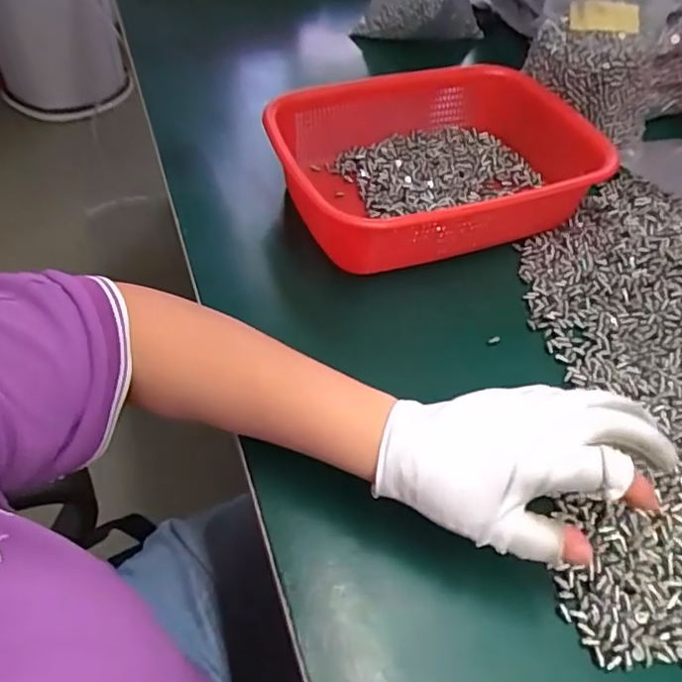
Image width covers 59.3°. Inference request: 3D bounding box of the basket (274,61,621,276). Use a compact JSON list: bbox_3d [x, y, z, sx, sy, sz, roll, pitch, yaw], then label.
[{"bbox_3d":[0.086,-0.158,0.556,0.289,0.086,0.211,-13,52,-13],"label":"basket"}]

